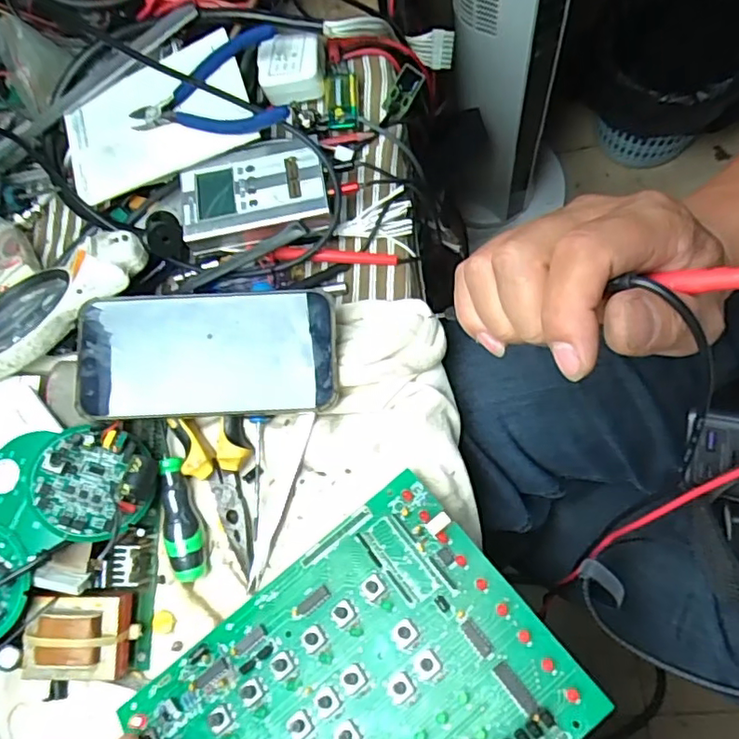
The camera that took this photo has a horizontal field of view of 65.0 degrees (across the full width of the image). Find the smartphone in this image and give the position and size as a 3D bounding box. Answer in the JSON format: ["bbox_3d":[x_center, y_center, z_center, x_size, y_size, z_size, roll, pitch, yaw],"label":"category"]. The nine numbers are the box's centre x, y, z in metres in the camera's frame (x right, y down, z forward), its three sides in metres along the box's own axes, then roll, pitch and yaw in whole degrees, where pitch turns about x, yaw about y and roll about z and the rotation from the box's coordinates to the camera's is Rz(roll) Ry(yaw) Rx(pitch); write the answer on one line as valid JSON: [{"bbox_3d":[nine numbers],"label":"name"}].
[{"bbox_3d":[-0.102,-0.010,0.367,0.159,0.006,0.079,-3,82,-1],"label":"smartphone"}]

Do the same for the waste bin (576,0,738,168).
[{"bbox_3d":[0.525,-0.508,1.038,0.260,0.240,0.258,9,77,11],"label":"waste bin"}]

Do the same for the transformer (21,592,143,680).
[{"bbox_3d":[-0.177,0.165,0.361,0.059,0.035,0.049,-1,76,8],"label":"transformer"}]

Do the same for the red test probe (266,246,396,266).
[{"bbox_3d":[-0.026,-0.080,0.410,0.091,0.011,0.011,1,75,1],"label":"red test probe"}]

